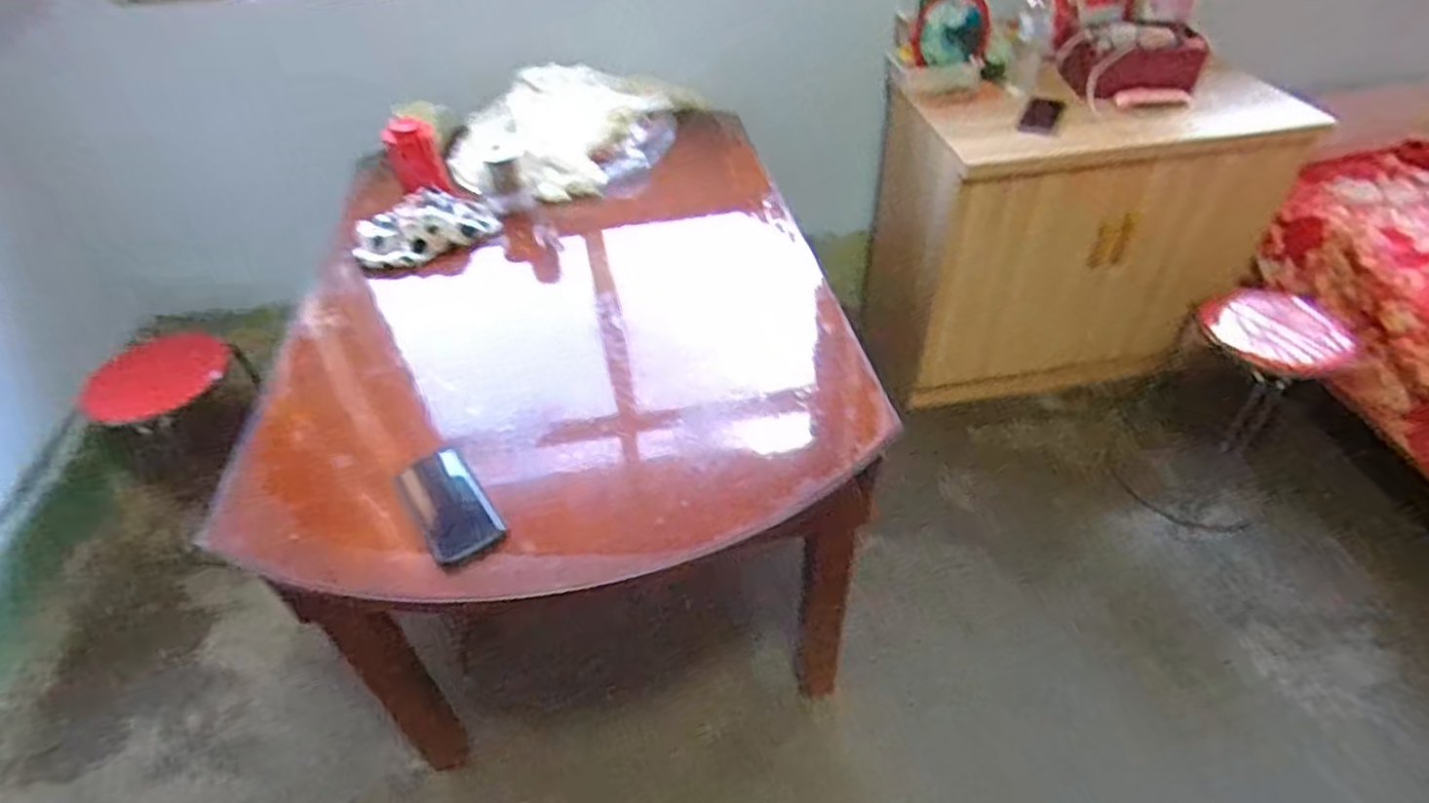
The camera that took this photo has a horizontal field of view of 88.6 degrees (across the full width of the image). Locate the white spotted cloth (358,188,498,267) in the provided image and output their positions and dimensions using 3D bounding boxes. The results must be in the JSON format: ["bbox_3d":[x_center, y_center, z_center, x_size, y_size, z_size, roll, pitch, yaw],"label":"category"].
[{"bbox_3d":[-0.514,-0.314,1.302,0.245,0.075,0.135,-25,48,-21],"label":"white spotted cloth"}]

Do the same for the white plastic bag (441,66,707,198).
[{"bbox_3d":[-0.284,-0.564,1.498,0.529,0.132,0.376,-8,44,-5],"label":"white plastic bag"}]

